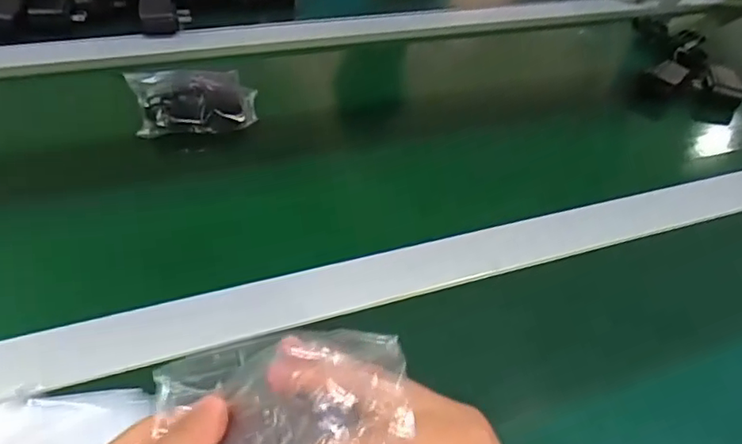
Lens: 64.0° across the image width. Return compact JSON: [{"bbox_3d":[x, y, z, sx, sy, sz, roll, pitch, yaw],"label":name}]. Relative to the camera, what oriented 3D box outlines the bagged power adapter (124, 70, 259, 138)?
[{"bbox_3d":[-0.186,-0.133,0.633,0.126,0.044,0.084,-8,44,-17],"label":"bagged power adapter"}]

